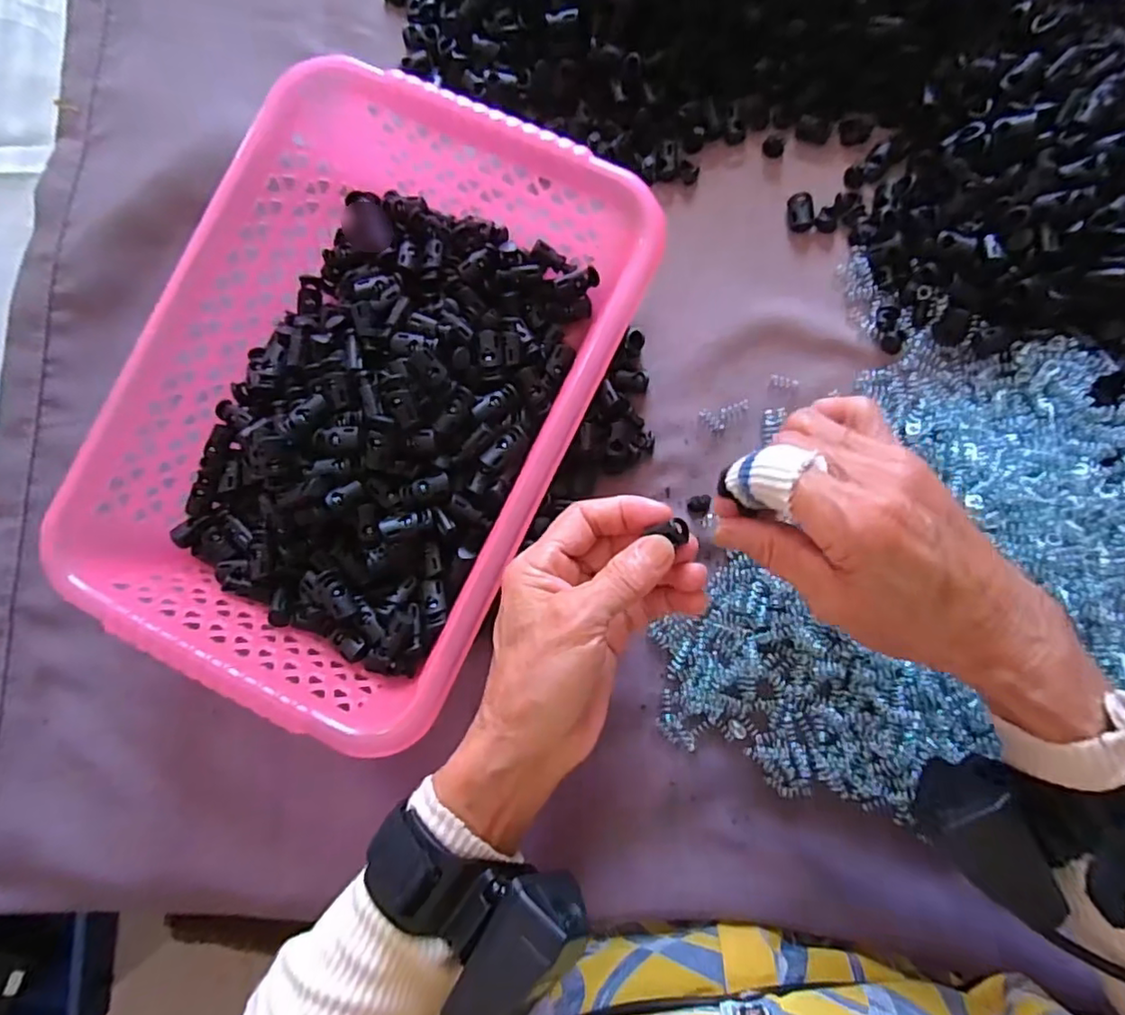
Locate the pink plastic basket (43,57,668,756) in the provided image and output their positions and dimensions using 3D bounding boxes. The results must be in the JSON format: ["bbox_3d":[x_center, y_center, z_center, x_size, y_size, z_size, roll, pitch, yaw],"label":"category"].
[{"bbox_3d":[-0.100,-0.056,0.328,0.214,0.078,0.305,27,88,6],"label":"pink plastic basket"}]

